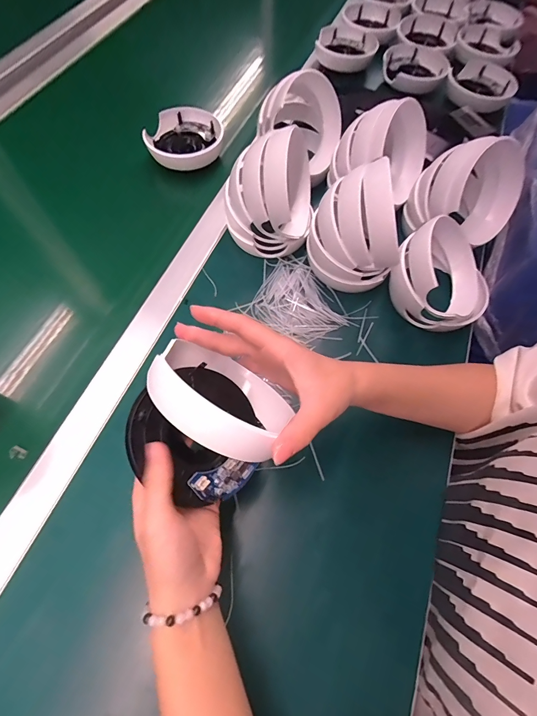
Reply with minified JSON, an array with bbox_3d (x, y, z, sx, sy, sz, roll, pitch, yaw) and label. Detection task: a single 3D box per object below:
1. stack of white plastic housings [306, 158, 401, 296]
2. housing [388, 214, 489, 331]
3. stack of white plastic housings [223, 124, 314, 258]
[{"bbox_3d":[0.101,-0.149,0.396,0.101,0.125,0.092,20,65,7],"label":"stack of white plastic housings"},{"bbox_3d":[0.207,-0.098,0.400,0.110,0.078,0.118,1,64,-2],"label":"housing"},{"bbox_3d":[0.003,-0.195,0.417,0.098,0.122,0.099,9,64,2],"label":"stack of white plastic housings"}]

